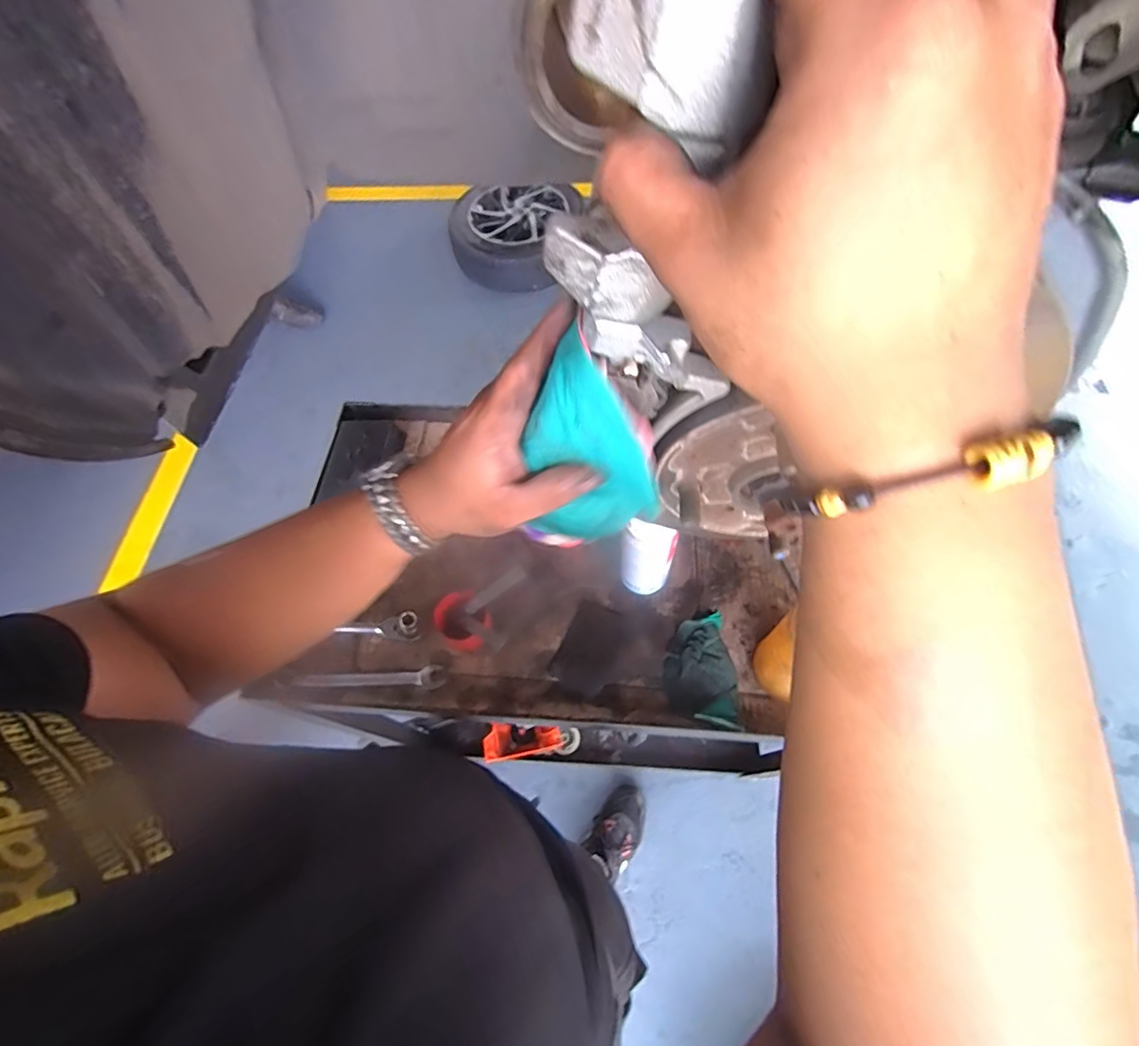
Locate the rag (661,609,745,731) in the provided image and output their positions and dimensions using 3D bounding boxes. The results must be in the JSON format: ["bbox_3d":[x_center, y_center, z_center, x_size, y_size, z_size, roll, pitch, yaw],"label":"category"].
[{"bbox_3d":[0.154,0.176,0.625,0.078,0.040,0.127,-6,62,-1],"label":"rag"}]

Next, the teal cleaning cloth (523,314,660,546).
[{"bbox_3d":[0.012,-0.036,0.285,0.075,0.155,0.033,16,59,12],"label":"teal cleaning cloth"}]

